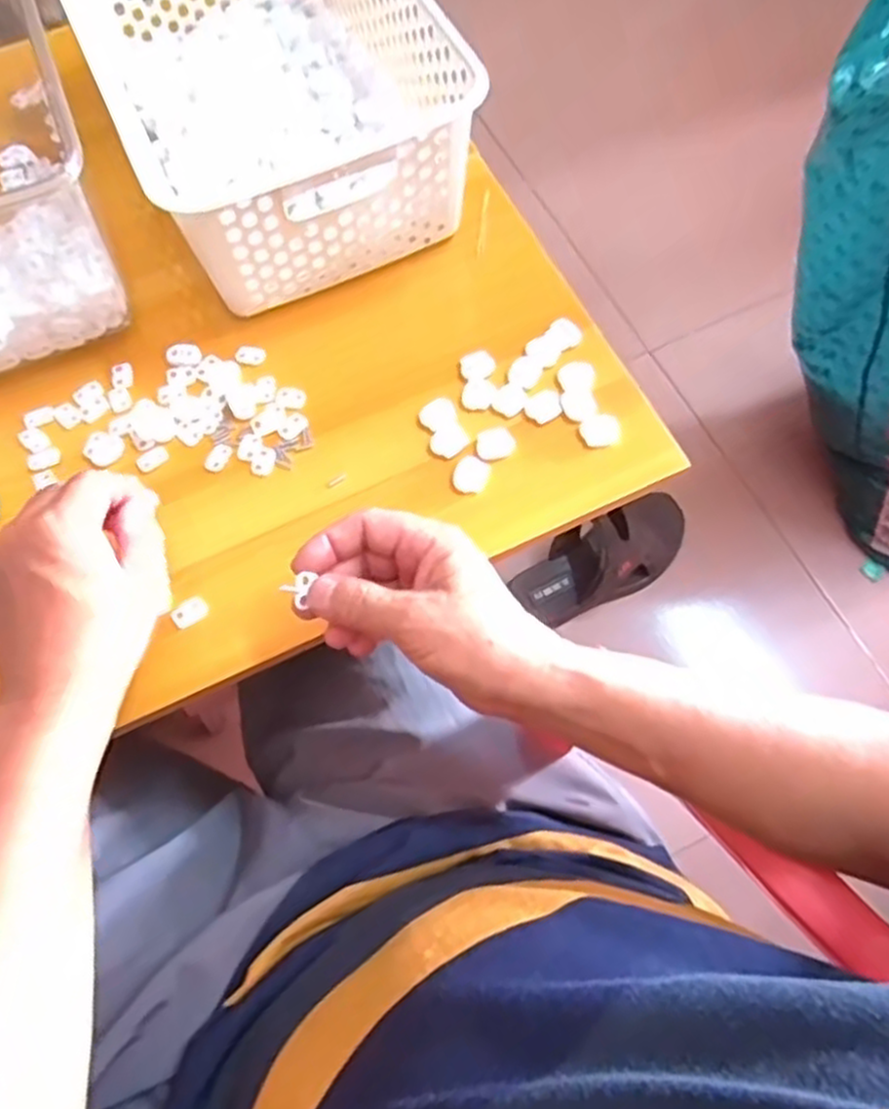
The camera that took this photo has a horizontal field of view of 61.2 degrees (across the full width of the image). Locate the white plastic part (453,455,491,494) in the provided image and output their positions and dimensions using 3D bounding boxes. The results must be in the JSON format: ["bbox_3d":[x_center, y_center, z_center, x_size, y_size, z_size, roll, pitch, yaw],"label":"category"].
[{"bbox_3d":[0.017,-0.050,0.466,0.020,0.005,0.023,19,69,9],"label":"white plastic part"}]

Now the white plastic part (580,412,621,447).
[{"bbox_3d":[0.098,-0.079,0.473,0.022,0.009,0.021,-1,68,1],"label":"white plastic part"}]

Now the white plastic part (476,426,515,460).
[{"bbox_3d":[0.032,-0.071,0.474,0.023,0.004,0.021,-1,68,1],"label":"white plastic part"}]

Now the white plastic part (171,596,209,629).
[{"bbox_3d":[-0.148,0.033,0.439,0.020,0.004,0.014,-30,70,-10],"label":"white plastic part"}]

